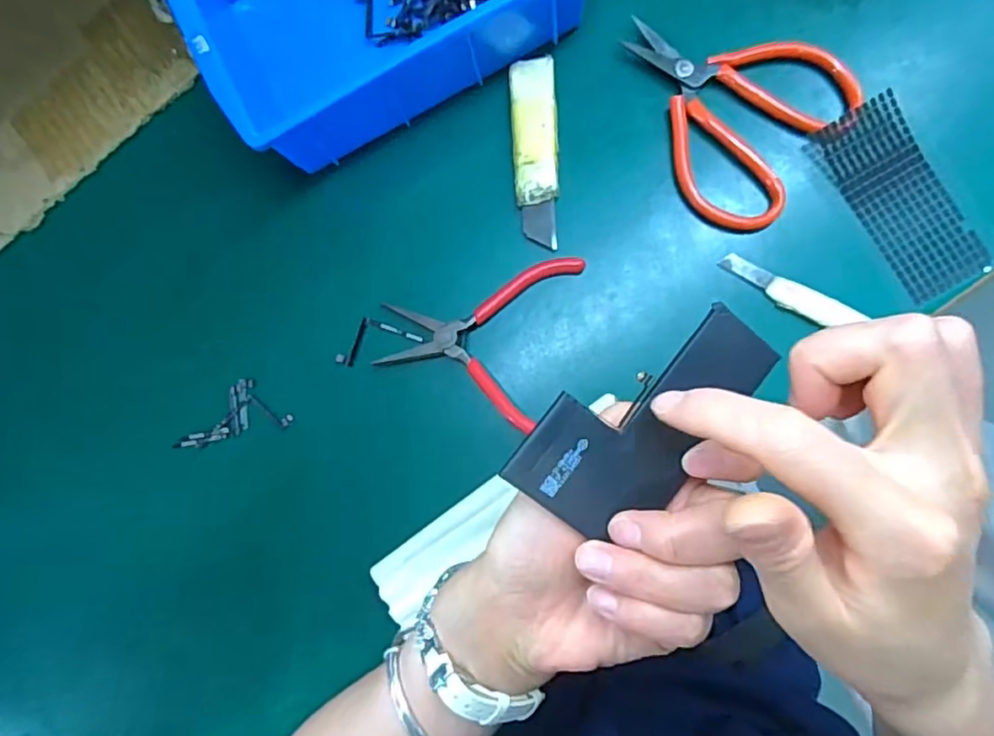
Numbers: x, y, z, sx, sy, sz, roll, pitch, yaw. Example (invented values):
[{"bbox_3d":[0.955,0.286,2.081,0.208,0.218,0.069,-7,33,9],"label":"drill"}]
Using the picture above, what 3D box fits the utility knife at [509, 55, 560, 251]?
[{"bbox_3d":[0.022,-0.120,0.344,0.024,0.011,0.104,-3,87,7],"label":"utility knife"}]

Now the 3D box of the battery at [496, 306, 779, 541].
[{"bbox_3d":[0.052,0.016,0.221,0.056,0.004,0.092,37,91,-12],"label":"battery"}]

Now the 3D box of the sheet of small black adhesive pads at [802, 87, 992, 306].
[{"bbox_3d":[0.209,-0.088,0.319,0.044,0.006,0.103,-31,84,11],"label":"sheet of small black adhesive pads"}]

